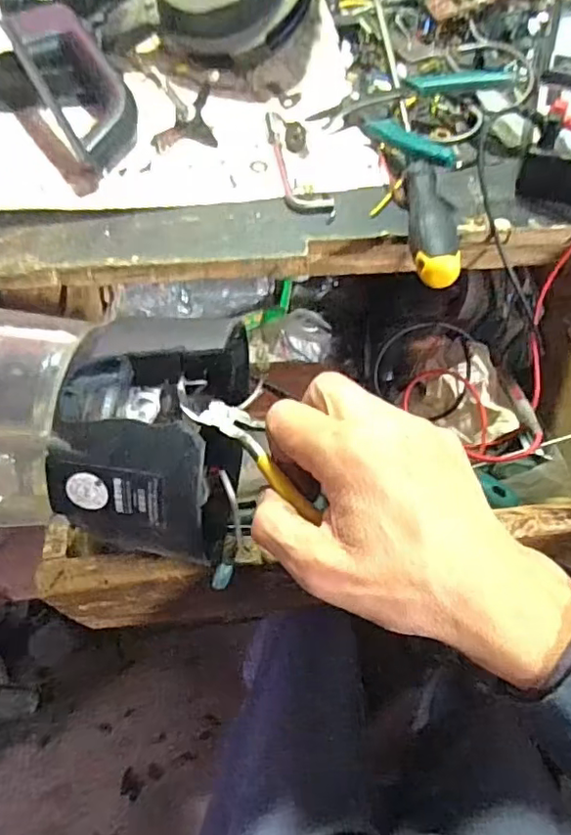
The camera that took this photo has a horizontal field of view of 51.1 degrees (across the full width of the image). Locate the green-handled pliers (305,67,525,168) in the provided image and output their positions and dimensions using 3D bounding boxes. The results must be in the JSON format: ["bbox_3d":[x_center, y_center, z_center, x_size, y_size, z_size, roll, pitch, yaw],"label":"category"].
[{"bbox_3d":[0.087,-0.228,0.425,0.121,0.029,0.098,33,62,16],"label":"green-handled pliers"}]

